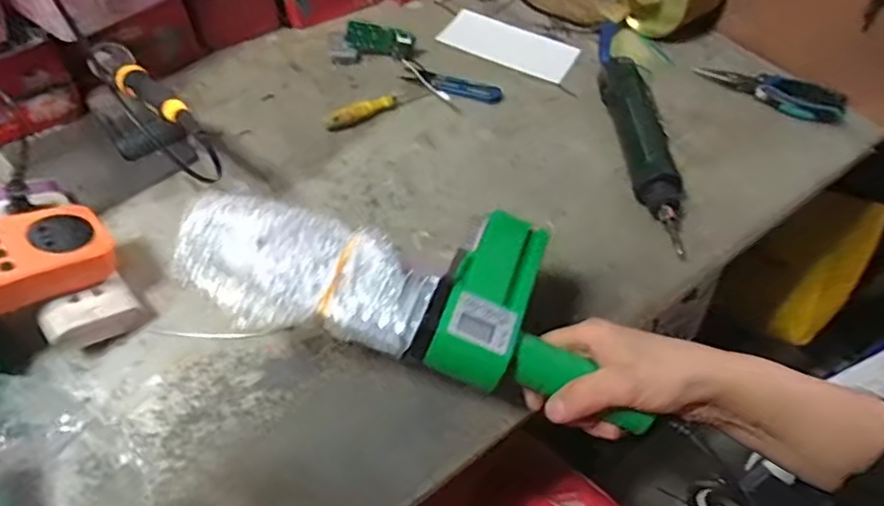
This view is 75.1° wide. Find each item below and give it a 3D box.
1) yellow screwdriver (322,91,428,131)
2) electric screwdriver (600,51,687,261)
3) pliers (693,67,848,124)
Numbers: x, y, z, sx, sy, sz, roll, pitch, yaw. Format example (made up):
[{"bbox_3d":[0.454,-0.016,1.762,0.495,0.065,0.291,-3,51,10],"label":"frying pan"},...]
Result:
[{"bbox_3d":[-0.067,-0.153,0.596,0.112,0.020,0.017,-27,61,-20],"label":"yellow screwdriver"},{"bbox_3d":[0.204,-0.098,0.566,0.054,0.046,0.231,-5,55,-7],"label":"electric screwdriver"},{"bbox_3d":[0.374,-0.185,0.655,0.157,0.036,0.037,23,58,11],"label":"pliers"}]

